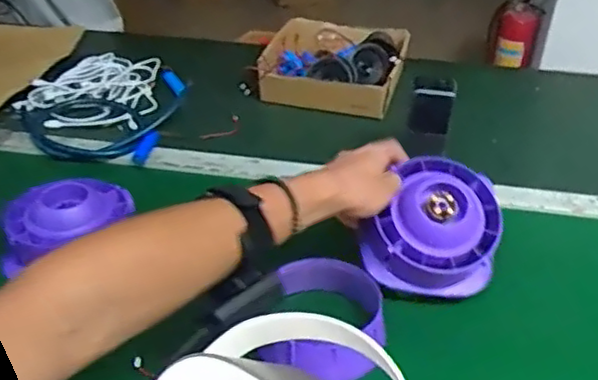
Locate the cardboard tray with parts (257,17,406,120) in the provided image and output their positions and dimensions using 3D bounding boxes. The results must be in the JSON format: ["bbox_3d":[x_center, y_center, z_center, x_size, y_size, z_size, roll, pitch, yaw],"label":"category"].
[{"bbox_3d":[0.057,-0.198,1.038,0.212,0.068,0.191,7,35,8],"label":"cardboard tray with parts"}]

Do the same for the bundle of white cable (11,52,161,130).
[{"bbox_3d":[-0.301,-0.147,0.966,0.178,0.034,0.179,-1,35,-3],"label":"bundle of white cable"}]

